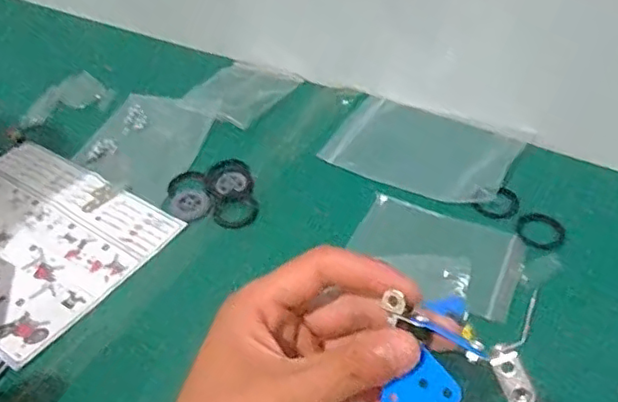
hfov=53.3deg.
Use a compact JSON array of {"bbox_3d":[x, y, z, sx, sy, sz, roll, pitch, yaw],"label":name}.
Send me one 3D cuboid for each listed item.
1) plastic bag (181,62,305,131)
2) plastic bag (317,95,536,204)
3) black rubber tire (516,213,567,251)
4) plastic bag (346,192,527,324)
[{"bbox_3d":[-0.073,-0.119,0.658,0.091,0.013,0.109,21,49,25],"label":"plastic bag"},{"bbox_3d":[0.104,-0.049,0.569,0.163,0.008,0.110,19,53,23],"label":"plastic bag"},{"bbox_3d":[0.186,0.023,0.492,0.038,0.004,0.040,-3,43,2],"label":"black rubber tire"},{"bbox_3d":[0.098,0.039,0.474,0.124,0.009,0.087,14,46,19],"label":"plastic bag"}]

